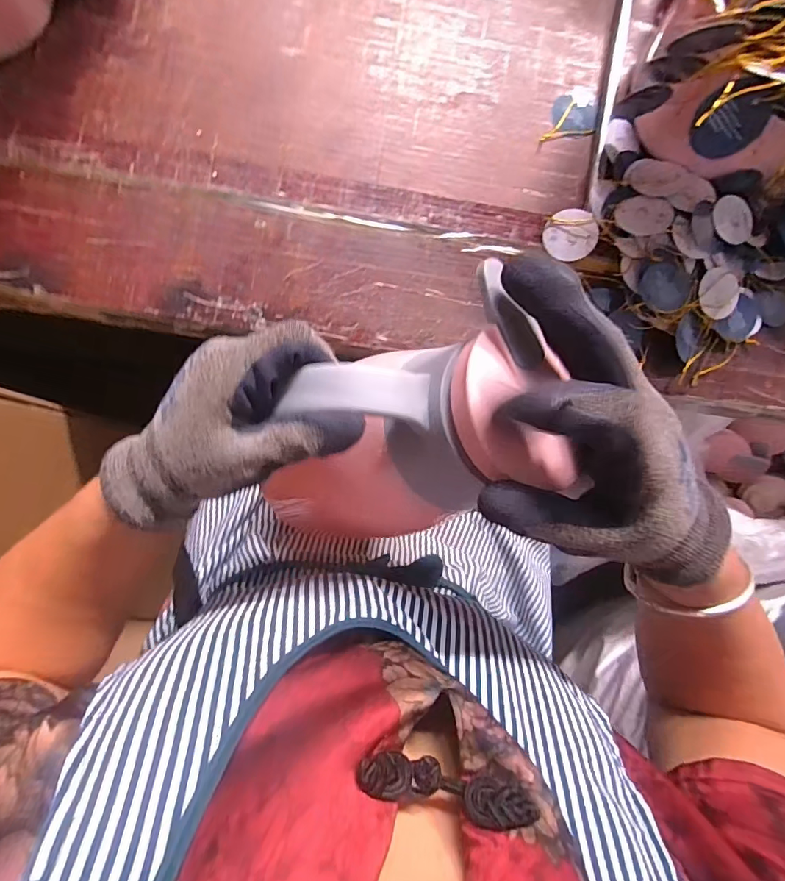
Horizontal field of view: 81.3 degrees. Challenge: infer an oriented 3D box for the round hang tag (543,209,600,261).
[{"bbox_3d":[0.186,-0.216,0.478,0.051,0.006,0.051,1,100,9],"label":"round hang tag"}]

